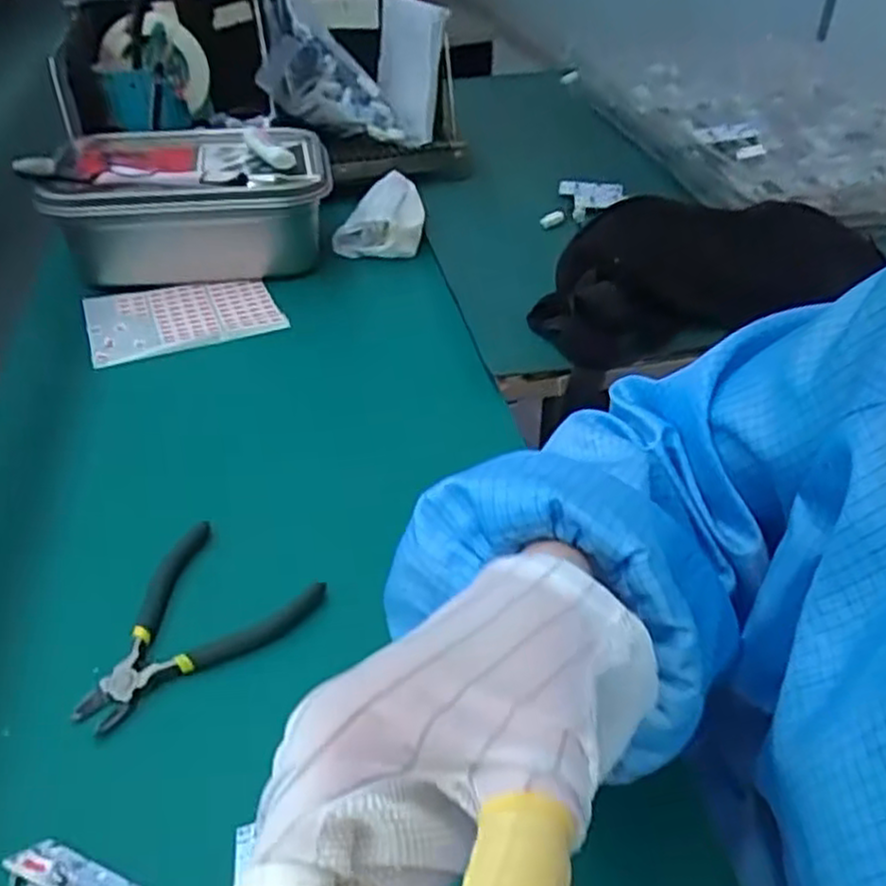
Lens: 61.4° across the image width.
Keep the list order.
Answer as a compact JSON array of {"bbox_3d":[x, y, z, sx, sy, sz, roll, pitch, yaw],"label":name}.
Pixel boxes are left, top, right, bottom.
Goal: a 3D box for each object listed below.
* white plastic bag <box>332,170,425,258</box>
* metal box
[{"bbox_3d":[-0.059,-0.213,0.715,0.081,0.058,0.069,3,40,7],"label":"white plastic bag"},{"bbox_3d":[-0.223,-0.216,0.679,0.237,0.097,0.158,-7,40,-5],"label":"metal box"}]

